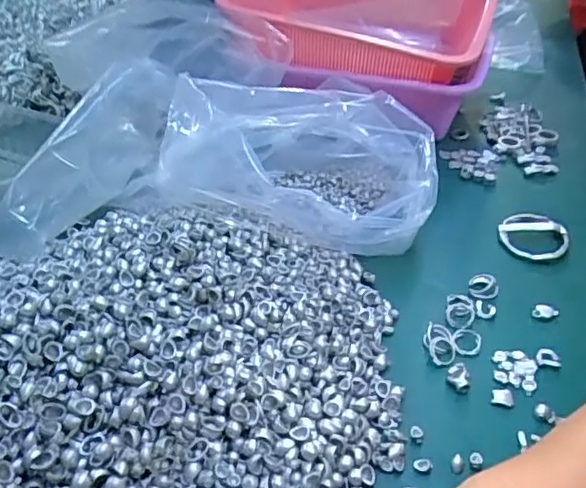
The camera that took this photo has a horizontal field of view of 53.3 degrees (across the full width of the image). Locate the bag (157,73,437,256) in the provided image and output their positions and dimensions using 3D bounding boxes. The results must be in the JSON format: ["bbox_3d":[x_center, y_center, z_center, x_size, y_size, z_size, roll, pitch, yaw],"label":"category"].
[{"bbox_3d":[0.009,-0.081,0.516,0.227,0.116,0.147,5,39,0],"label":"bag"}]

